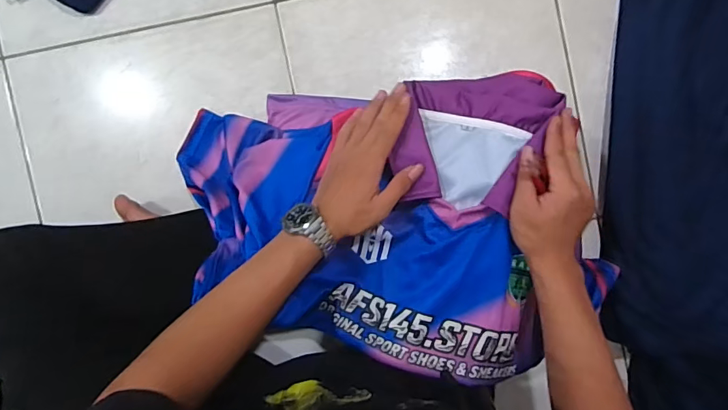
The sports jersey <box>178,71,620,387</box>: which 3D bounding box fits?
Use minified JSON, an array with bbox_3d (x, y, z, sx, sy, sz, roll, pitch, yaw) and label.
[{"bbox_3d":[0.038,0.026,0.585,0.552,0.163,0.345,-2,94,-1],"label":"sports jersey"}]

